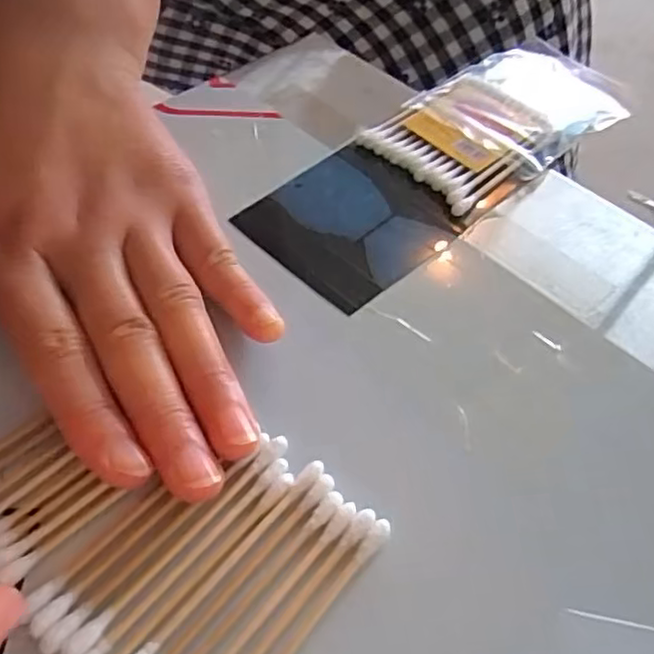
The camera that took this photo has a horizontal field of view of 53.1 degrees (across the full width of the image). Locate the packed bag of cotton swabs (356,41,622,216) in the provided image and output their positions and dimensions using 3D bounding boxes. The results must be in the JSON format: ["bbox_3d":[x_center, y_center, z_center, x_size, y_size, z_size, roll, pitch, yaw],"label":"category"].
[{"bbox_3d":[0.072,-0.089,0.276,0.111,0.010,0.062,-31,61,-24],"label":"packed bag of cotton swabs"}]

